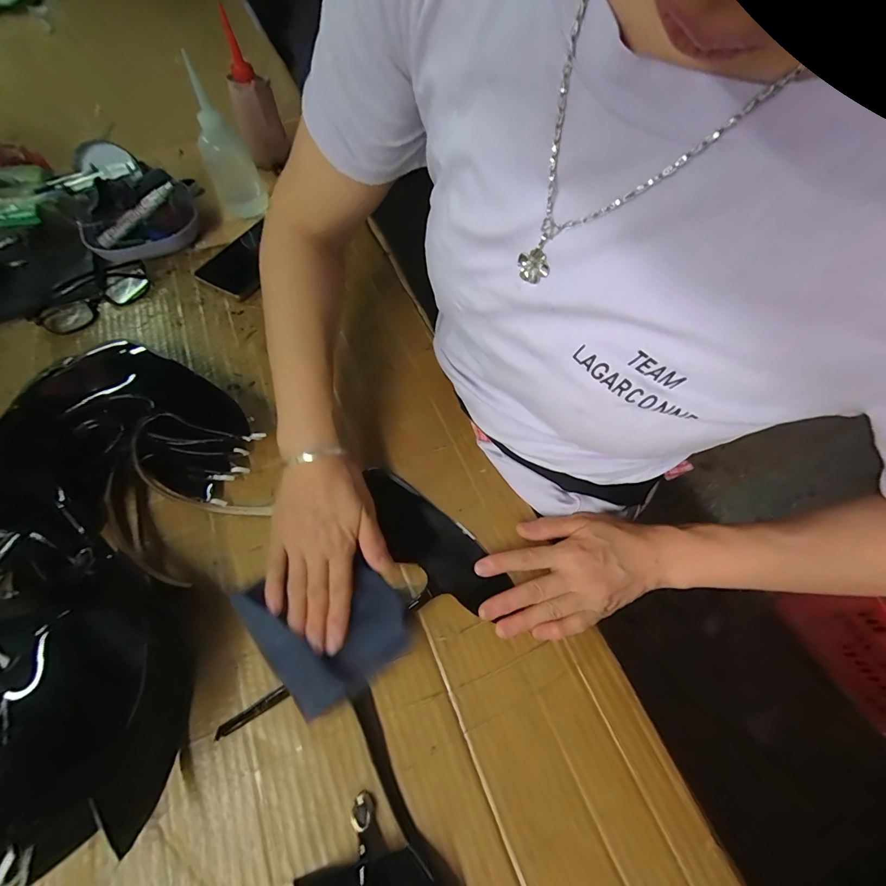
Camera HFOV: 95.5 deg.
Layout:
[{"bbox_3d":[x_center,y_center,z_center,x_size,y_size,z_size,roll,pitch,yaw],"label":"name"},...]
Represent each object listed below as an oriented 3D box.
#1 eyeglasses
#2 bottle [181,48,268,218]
[{"bbox_3d":[-0.412,-0.173,0.475,0.124,0.028,0.043,-34,68,-18],"label":"eyeglasses"},{"bbox_3d":[-0.289,-0.394,0.528,0.058,0.162,0.073,-19,64,-11],"label":"bottle"}]

